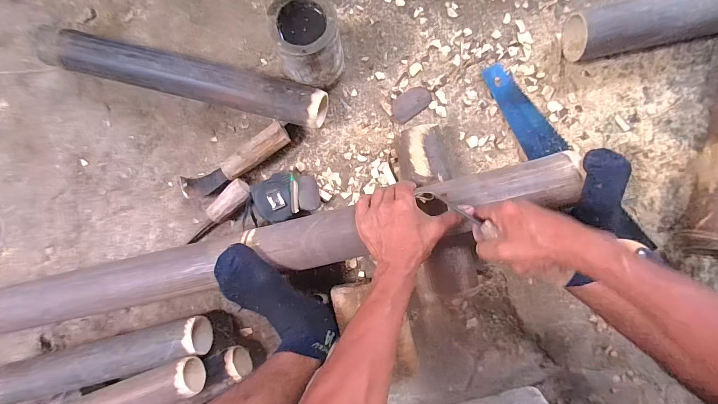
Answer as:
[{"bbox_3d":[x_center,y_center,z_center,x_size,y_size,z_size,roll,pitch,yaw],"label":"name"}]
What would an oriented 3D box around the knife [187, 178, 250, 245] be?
[{"bbox_3d":[-0.248,0.023,0.592,0.152,0.039,0.034,-45,88,4],"label":"knife"}]

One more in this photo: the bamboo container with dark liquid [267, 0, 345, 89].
[{"bbox_3d":[-0.073,-0.244,0.529,0.091,0.148,0.094,-8,91,4],"label":"bamboo container with dark liquid"}]

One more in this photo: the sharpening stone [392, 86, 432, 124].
[{"bbox_3d":[0.090,-0.173,0.585,0.071,0.016,0.043,-37,88,5],"label":"sharpening stone"}]

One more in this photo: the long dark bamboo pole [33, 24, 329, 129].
[{"bbox_3d":[-0.298,-0.210,0.578,0.487,0.082,0.063,14,92,5],"label":"long dark bamboo pole"}]

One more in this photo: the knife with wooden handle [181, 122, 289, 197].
[{"bbox_3d":[-0.219,-0.067,0.588,0.217,0.043,0.049,-27,89,5],"label":"knife with wooden handle"}]

